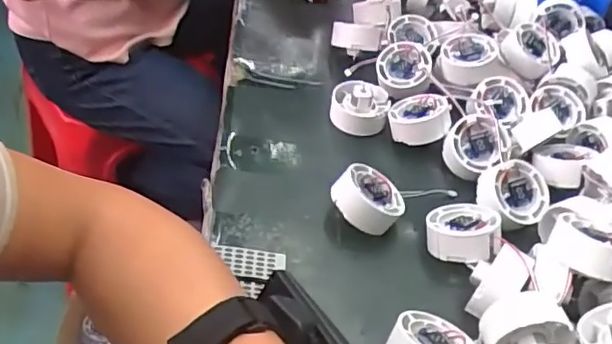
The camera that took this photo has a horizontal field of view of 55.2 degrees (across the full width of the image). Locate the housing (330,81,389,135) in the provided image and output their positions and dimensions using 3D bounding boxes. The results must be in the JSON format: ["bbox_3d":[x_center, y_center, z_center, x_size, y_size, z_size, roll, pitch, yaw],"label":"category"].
[{"bbox_3d":[0.053,-0.062,0.566,0.055,0.032,0.055,4,45,-4],"label":"housing"}]

